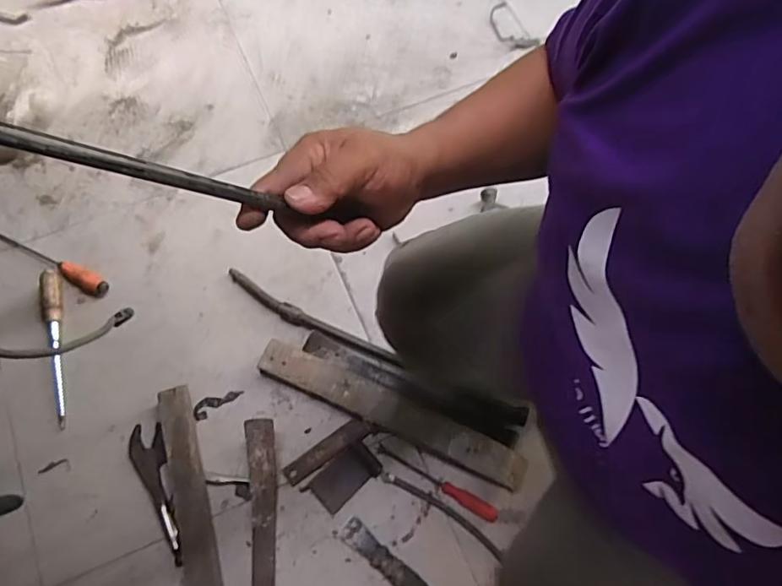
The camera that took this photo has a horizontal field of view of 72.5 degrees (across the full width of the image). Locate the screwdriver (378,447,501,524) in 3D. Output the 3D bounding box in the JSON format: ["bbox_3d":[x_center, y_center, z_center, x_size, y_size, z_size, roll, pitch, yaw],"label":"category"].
[{"bbox_3d":[0.074,0.299,0.846,0.209,0.018,0.023,29,72,9],"label":"screwdriver"}]

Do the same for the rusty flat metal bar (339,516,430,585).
[{"bbox_3d":[-0.007,0.407,0.804,0.162,0.021,0.036,38,73,11],"label":"rusty flat metal bar"}]

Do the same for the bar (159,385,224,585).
[{"bbox_3d":[-0.282,0.407,0.795,0.055,0.033,0.544,-16,71,-7],"label":"bar"}]

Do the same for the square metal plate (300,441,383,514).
[{"bbox_3d":[-0.075,0.296,0.855,0.114,0.008,0.062,-37,75,-13],"label":"square metal plate"}]

